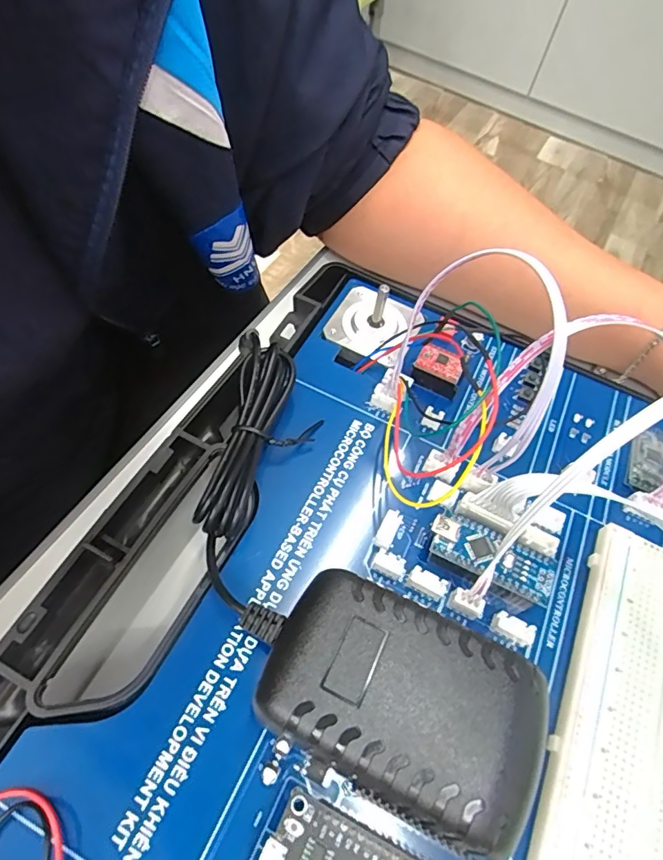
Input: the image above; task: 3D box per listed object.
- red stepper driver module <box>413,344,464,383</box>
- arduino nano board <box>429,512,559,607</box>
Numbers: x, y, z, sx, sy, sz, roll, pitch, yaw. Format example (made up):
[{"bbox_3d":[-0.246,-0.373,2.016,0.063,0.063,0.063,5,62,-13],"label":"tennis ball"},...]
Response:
[{"bbox_3d":[0.049,-0.029,0.229,0.020,0.015,0.014,31,61,11],"label":"red stepper driver module"},{"bbox_3d":[0.058,0.046,0.183,0.045,0.011,0.018,25,60,8],"label":"arduino nano board"}]

